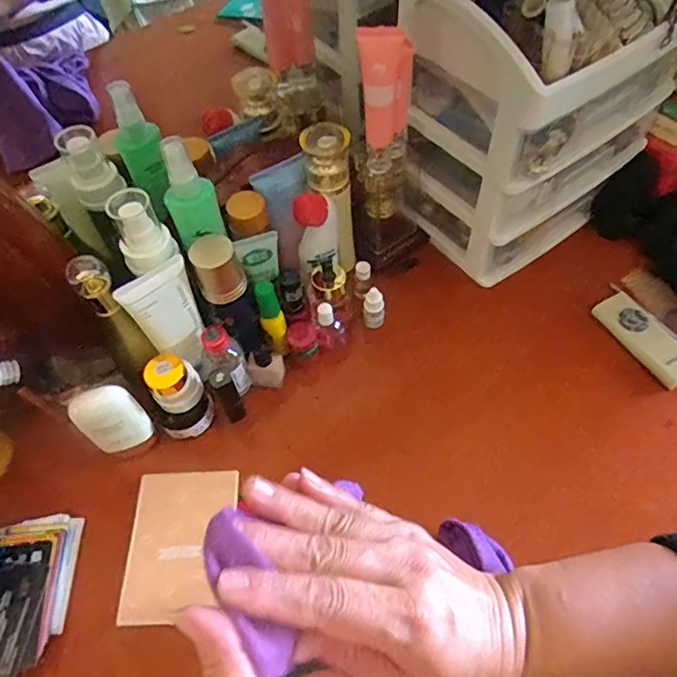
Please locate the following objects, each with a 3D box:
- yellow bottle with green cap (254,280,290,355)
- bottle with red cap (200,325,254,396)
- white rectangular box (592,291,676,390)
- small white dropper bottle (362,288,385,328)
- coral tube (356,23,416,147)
[{"bbox_3d":[-0.063,-0.020,0.530,0.023,0.079,0.017,-21,31,-10],"label":"yellow bottle with green cap"},{"bbox_3d":[-0.102,0.019,0.512,0.034,0.078,0.032,-1,57,2],"label":"bottle with red cap"},{"bbox_3d":[0.305,-0.003,0.544,0.042,0.016,0.106,-27,60,-13],"label":"white rectangular box"},{"bbox_3d":[0.036,-0.032,0.561,0.018,0.046,0.017,28,63,19],"label":"small white dropper bottle"},{"bbox_3d":[0.041,-0.218,0.473,0.044,0.103,0.046,6,58,7],"label":"coral tube"}]

